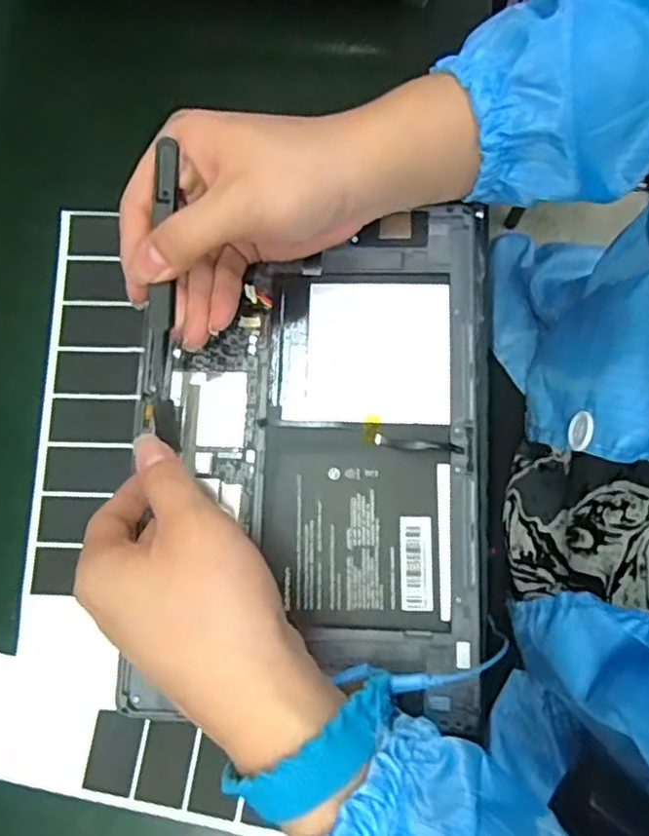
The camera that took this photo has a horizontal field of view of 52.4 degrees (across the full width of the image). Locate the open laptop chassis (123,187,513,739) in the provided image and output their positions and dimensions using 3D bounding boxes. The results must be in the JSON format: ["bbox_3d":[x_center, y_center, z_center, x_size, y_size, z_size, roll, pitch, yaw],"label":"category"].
[{"bbox_3d":[0.000,0.016,0.325,0.158,0.013,0.240,1,79,-1],"label":"open laptop chassis"}]

